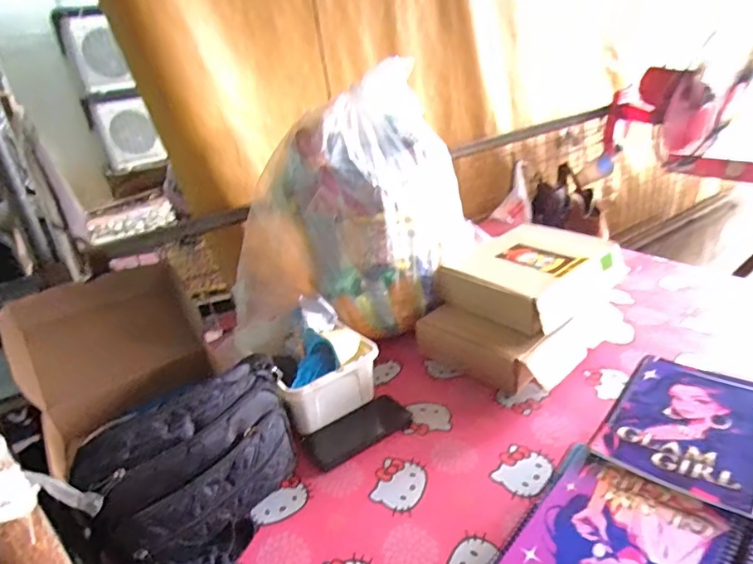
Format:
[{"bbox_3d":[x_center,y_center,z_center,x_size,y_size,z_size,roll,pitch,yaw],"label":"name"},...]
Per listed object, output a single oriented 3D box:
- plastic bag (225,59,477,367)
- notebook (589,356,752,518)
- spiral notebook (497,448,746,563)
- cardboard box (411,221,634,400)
[{"bbox_3d":[-0.042,-0.162,1.013,0.449,0.380,0.446,-4,26,6],"label":"plastic bag"},{"bbox_3d":[0.364,0.156,0.568,0.158,0.014,0.221,16,34,39],"label":"notebook"},{"bbox_3d":[0.219,0.239,0.451,0.155,0.007,0.178,17,35,40],"label":"spiral notebook"},{"bbox_3d":[0.279,0.035,0.928,0.258,0.152,0.348,18,36,42],"label":"cardboard box"}]

